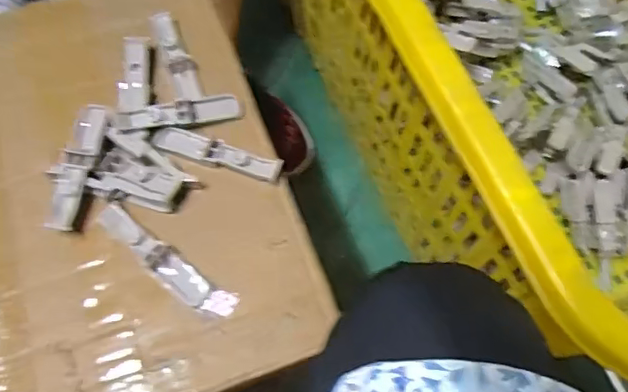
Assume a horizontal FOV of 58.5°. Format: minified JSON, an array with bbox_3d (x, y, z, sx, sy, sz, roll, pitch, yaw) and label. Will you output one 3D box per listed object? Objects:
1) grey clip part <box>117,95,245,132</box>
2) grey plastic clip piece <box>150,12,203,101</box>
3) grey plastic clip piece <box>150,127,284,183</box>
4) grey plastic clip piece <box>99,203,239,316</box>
[{"bbox_3d":[-0.104,-0.067,0.443,0.100,0.012,0.022,-12,67,-22],"label":"grey clip part"},{"bbox_3d":[-0.115,-0.119,0.473,0.021,0.024,0.090,-20,69,-11],"label":"grey plastic clip piece"},{"bbox_3d":[-0.074,-0.032,0.436,0.099,0.011,0.021,15,67,4],"label":"grey plastic clip piece"},{"bbox_3d":[-0.107,0.048,0.399,0.117,0.013,0.025,33,69,11],"label":"grey plastic clip piece"}]

